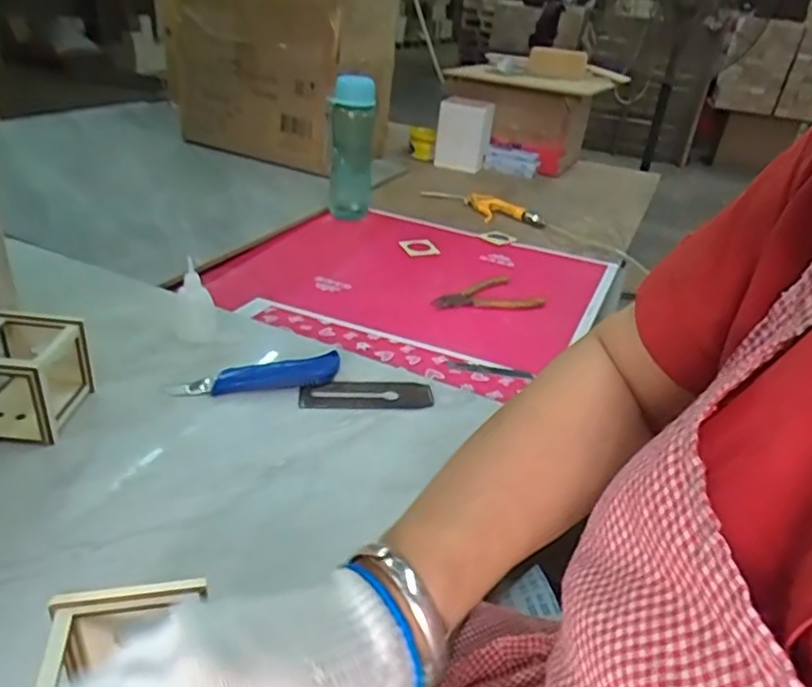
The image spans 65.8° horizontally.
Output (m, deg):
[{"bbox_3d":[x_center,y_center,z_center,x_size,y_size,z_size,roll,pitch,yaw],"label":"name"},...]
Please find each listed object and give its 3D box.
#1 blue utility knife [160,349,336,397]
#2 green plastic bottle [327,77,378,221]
[{"bbox_3d":[-0.148,0.031,0.625,0.162,0.028,0.028,-3,31,-17],"label":"blue utility knife"},{"bbox_3d":[-0.095,-0.344,1.092,0.074,0.227,0.086,5,30,-5],"label":"green plastic bottle"}]

